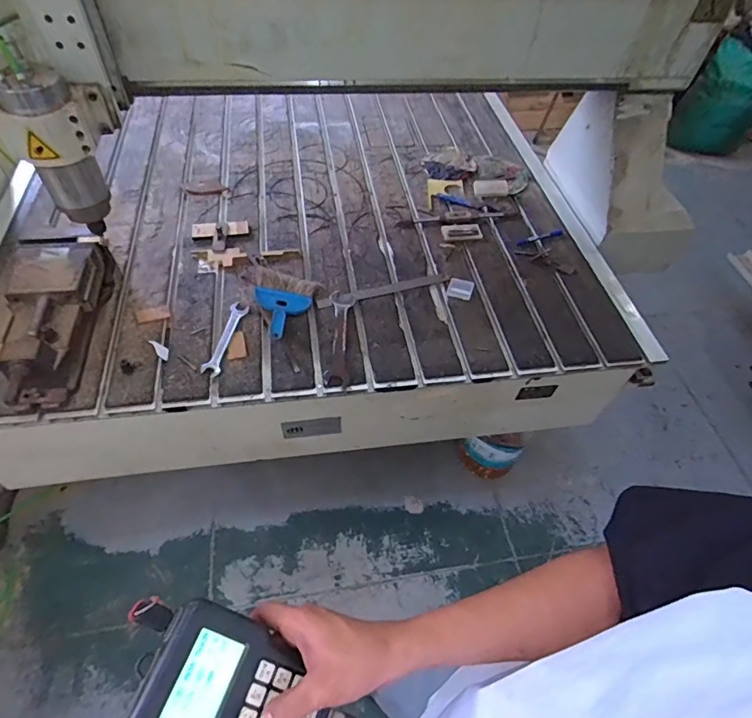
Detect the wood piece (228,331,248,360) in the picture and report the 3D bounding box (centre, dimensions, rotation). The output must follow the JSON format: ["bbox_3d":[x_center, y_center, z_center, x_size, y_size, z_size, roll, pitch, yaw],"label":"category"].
[{"bbox_3d":[-0.283,-0.028,0.967,0.035,0.004,0.067,-11,55,-12],"label":"wood piece"}]

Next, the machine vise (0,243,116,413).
[{"bbox_3d":[-0.624,-0.082,0.914,0.138,0.108,0.391,-1,53,-4],"label":"machine vise"}]

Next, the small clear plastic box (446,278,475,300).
[{"bbox_3d":[0.196,-0.161,1.103,0.057,0.012,0.057,15,54,8],"label":"small clear plastic box"}]

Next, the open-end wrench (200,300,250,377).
[{"bbox_3d":[-0.307,-0.044,0.975,0.039,0.004,0.188,9,53,4],"label":"open-end wrench"}]

